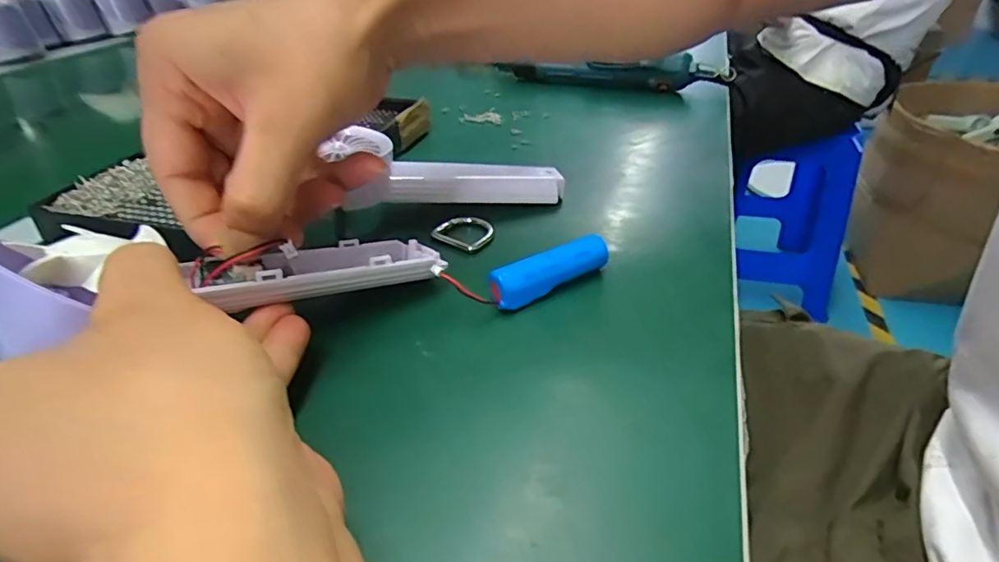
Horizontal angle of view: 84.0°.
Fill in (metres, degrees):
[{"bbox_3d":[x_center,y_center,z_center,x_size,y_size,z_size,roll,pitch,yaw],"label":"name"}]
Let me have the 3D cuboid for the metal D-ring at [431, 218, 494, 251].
[{"bbox_3d":[-0.021,-0.029,0.328,0.033,0.004,0.030,19,40,25],"label":"metal D-ring"}]

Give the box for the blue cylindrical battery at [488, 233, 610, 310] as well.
[{"bbox_3d":[0.025,-0.006,0.280,0.068,0.015,0.015,-21,40,-25],"label":"blue cylindrical battery"}]

